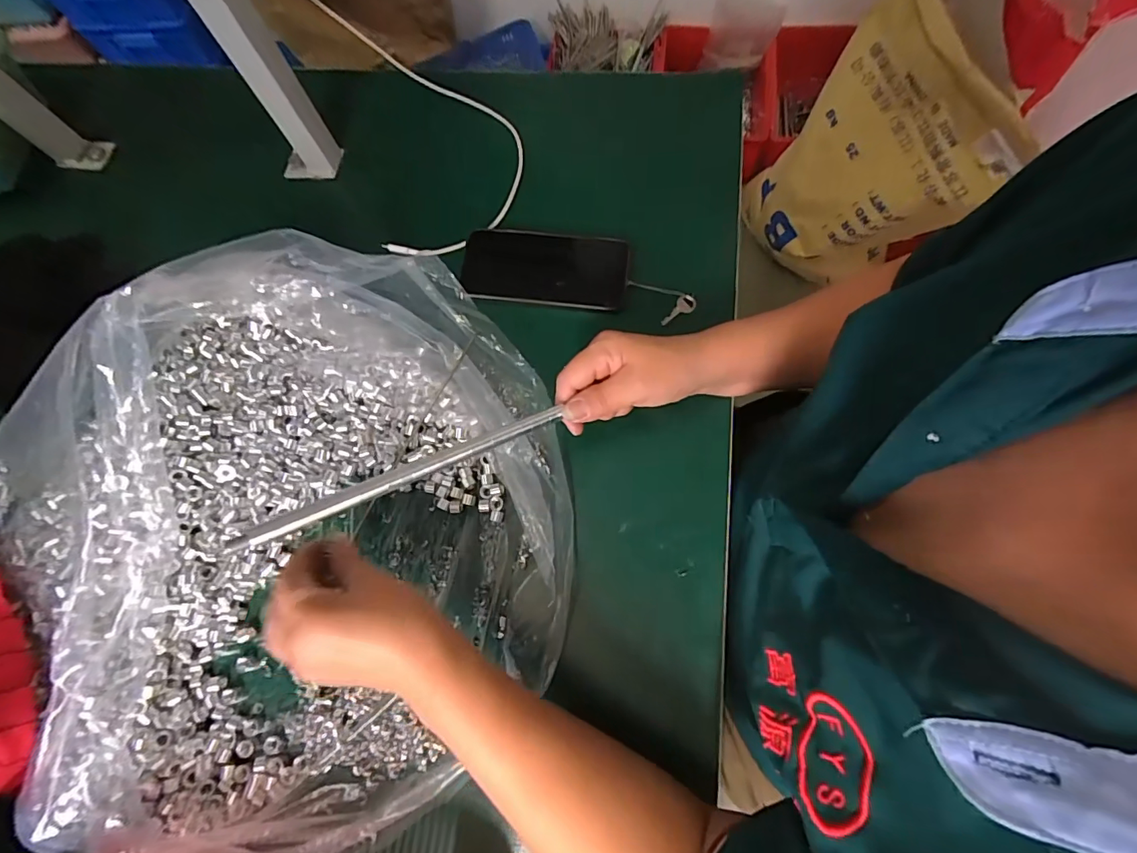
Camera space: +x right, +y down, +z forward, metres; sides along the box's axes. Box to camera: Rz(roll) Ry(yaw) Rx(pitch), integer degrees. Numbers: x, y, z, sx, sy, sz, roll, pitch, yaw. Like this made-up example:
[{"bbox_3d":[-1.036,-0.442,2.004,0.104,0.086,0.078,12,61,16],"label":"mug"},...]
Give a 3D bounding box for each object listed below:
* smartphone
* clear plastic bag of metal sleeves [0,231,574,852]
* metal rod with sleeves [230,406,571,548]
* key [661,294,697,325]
[{"bbox_3d":[-0.022,-0.154,0.463,0.154,0.010,0.076,4,73,6],"label":"smartphone"},{"bbox_3d":[-0.221,0.061,0.348,0.441,0.117,0.459,-31,73,-5],"label":"clear plastic bag of metal sleeves"},{"bbox_3d":[-0.092,0.026,0.303,0.210,0.005,0.009,-23,73,-31],"label":"metal rod with sleeves"},{"bbox_3d":[0.103,-0.109,0.449,0.037,0.004,0.016,-40,74,-8],"label":"key"}]

